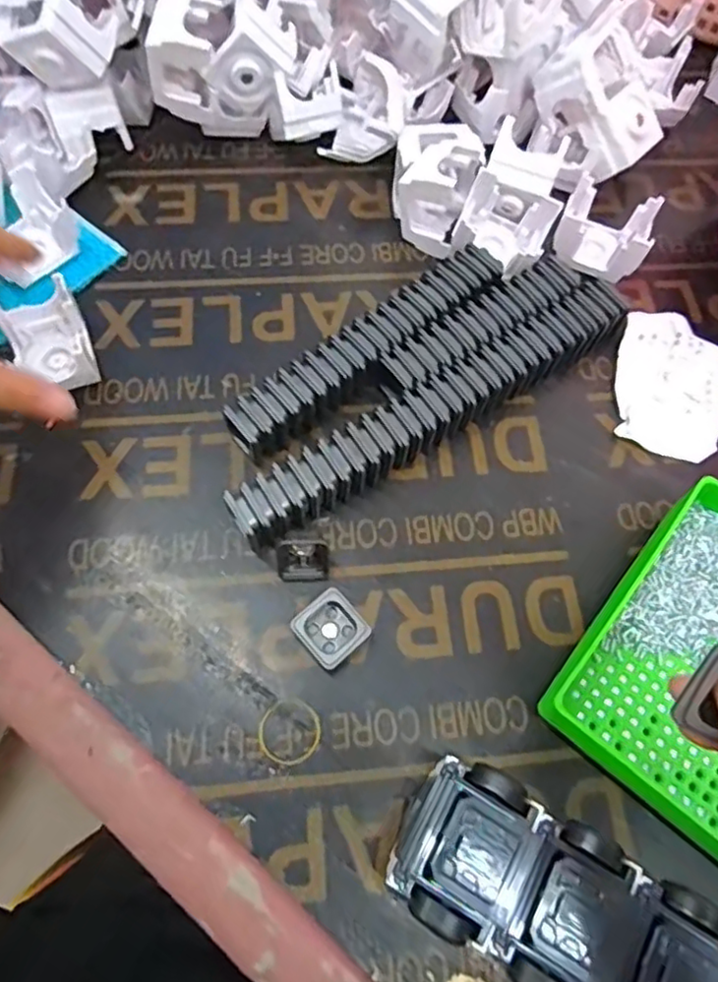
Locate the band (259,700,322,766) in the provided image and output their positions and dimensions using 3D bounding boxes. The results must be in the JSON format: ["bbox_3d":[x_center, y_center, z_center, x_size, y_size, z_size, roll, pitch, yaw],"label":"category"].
[{"bbox_3d":[-0.033,0.114,0.301,0.029,0.004,0.029,1,68,-2],"label":"band"}]

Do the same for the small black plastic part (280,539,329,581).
[{"bbox_3d":[-0.028,0.035,0.325,0.025,0.021,0.018,-2,68,-3],"label":"small black plastic part"}]

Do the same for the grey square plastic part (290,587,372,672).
[{"bbox_3d":[-0.014,0.069,0.316,0.030,0.015,0.031,-40,74,-16],"label":"grey square plastic part"}]

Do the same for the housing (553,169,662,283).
[{"bbox_3d":[0.159,-0.167,0.415,0.055,0.042,0.050,22,68,6],"label":"housing"}]

